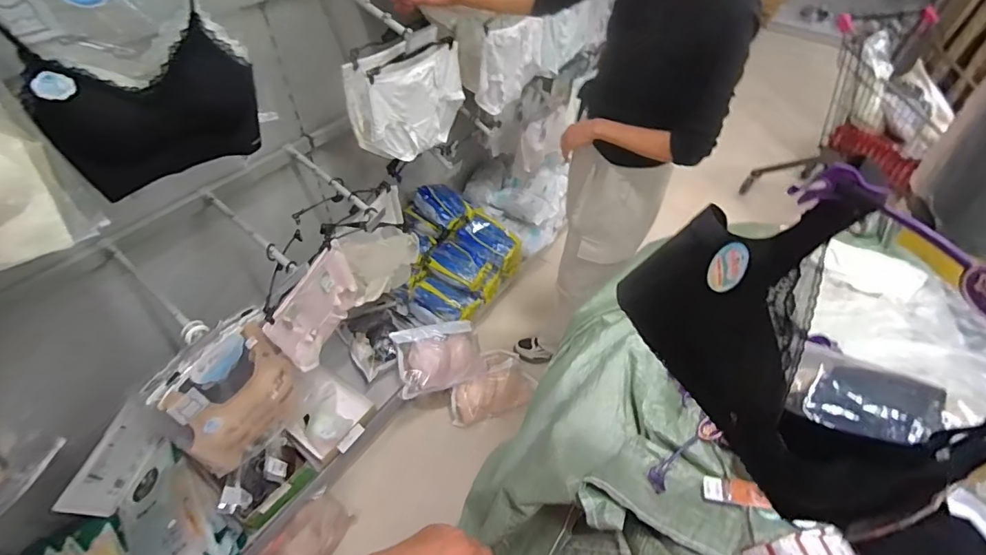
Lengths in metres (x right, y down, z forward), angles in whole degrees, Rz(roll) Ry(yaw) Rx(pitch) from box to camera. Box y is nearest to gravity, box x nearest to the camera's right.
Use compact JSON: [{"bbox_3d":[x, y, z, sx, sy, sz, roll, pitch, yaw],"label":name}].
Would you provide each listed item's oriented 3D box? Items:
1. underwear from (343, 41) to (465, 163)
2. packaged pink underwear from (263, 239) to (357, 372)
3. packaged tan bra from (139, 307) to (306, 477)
[{"bbox_3d":[-0.243,-0.490,1.278,0.324,0.285,0.095,-34,58,-27],"label":"underwear"},{"bbox_3d":[-0.494,0.095,1.294,0.035,0.263,0.306,18,51,12],"label":"packaged pink underwear"},{"bbox_3d":[-0.635,0.288,1.129,0.060,0.390,0.294,13,43,31],"label":"packaged tan bra"}]

